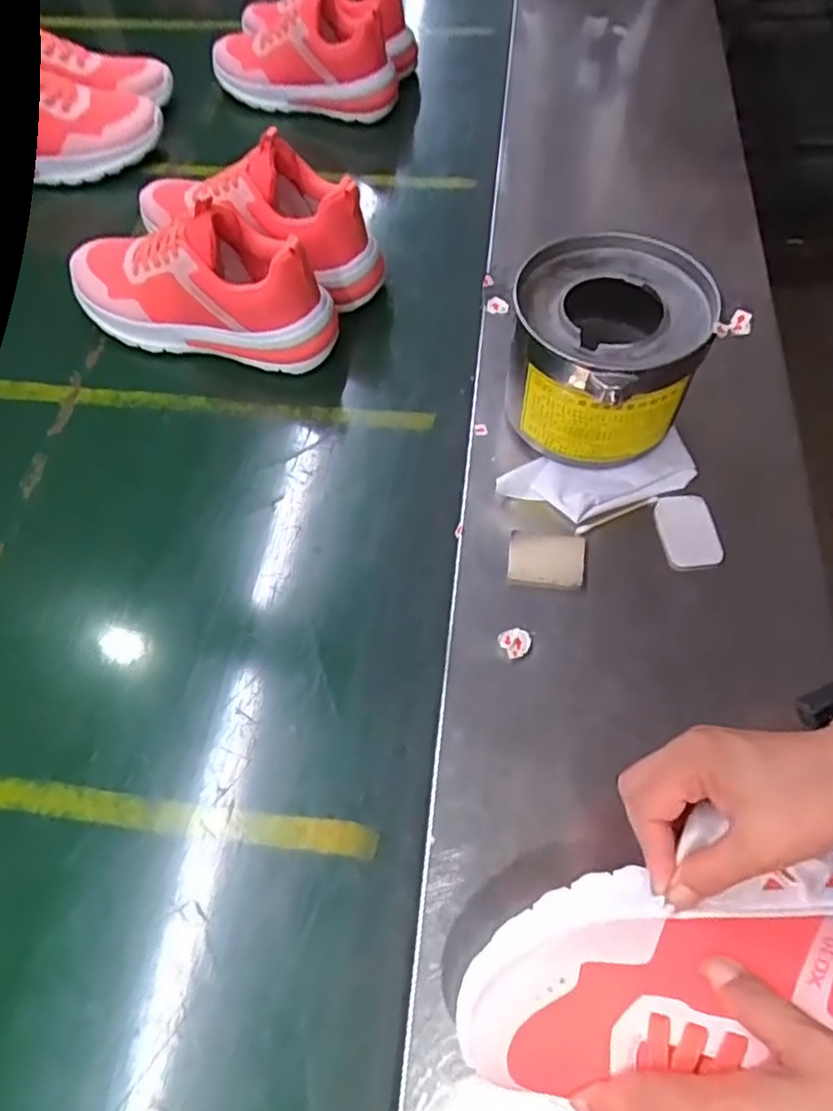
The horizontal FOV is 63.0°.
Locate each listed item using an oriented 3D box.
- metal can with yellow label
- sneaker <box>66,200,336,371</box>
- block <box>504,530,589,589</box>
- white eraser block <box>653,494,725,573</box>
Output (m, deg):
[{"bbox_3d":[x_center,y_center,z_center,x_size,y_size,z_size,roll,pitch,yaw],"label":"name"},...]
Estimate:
[{"bbox_3d":[0.141,-0.154,0.525,0.136,0.113,0.145,-1,60,1],"label":"metal can with yellow label"},{"bbox_3d":[-0.205,-0.247,0.616,0.258,0.121,0.083,15,62,10],"label":"sneaker"},{"bbox_3d":[0.096,0.002,0.503,0.056,0.006,0.045,5,61,4],"label":"block"},{"bbox_3d":[0.203,-0.019,0.509,0.040,0.004,0.061,-4,60,-1],"label":"white eraser block"}]

